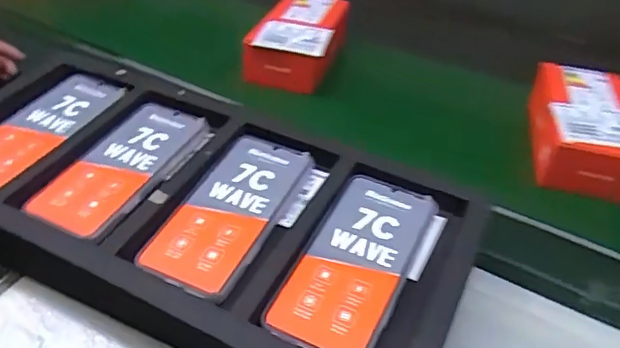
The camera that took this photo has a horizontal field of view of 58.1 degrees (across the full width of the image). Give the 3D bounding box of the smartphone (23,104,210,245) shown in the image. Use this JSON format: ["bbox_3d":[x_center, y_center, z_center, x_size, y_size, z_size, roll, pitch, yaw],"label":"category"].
[{"bbox_3d":[-0.165,-0.008,0.500,0.084,0.011,0.164,18,40,17],"label":"smartphone"}]

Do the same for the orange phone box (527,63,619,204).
[{"bbox_3d":[0.297,-0.055,0.612,0.101,0.066,0.171,11,38,8],"label":"orange phone box"}]

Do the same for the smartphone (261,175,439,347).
[{"bbox_3d":[0.034,0.065,0.420,0.075,0.011,0.163,20,40,19],"label":"smartphone"}]

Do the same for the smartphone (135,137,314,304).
[{"bbox_3d":[-0.063,0.026,0.456,0.077,0.006,0.167,18,40,16],"label":"smartphone"}]

